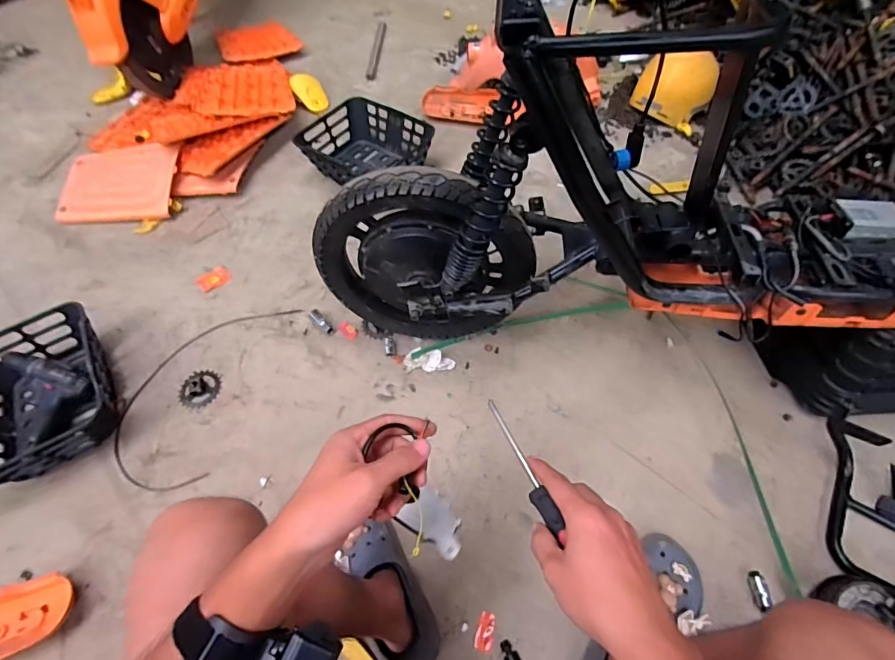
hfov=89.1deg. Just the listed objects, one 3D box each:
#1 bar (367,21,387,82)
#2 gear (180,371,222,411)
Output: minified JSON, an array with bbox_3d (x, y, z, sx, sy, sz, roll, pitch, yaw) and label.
[{"bbox_3d":[-0.259,-1.041,1.681,0.034,0.017,0.429,0,58,4],"label":"bar"},{"bbox_3d":[-0.513,0.121,0.941,0.080,0.011,0.084,20,62,15],"label":"gear"}]

